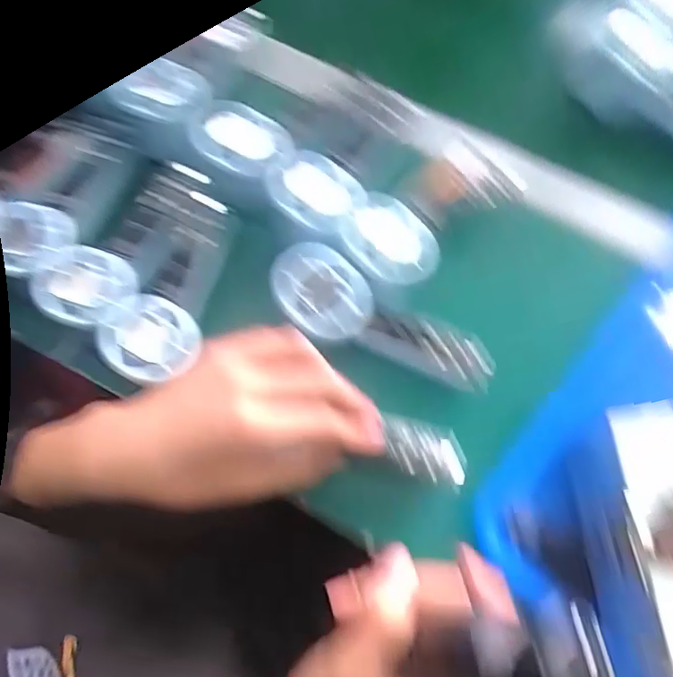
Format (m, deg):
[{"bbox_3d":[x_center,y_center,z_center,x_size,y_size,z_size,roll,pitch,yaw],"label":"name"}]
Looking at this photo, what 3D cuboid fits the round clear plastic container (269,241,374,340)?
[{"bbox_3d":[-0.010,-0.032,0.388,0.058,0.025,0.072,-38,78,-9],"label":"round clear plastic container"}]

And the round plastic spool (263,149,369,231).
[{"bbox_3d":[-0.015,-0.108,0.409,0.068,0.027,0.058,38,79,10],"label":"round plastic spool"}]

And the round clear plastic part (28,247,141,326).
[{"bbox_3d":[-0.174,-0.036,0.385,0.065,0.029,0.058,9,75,3],"label":"round clear plastic part"}]

